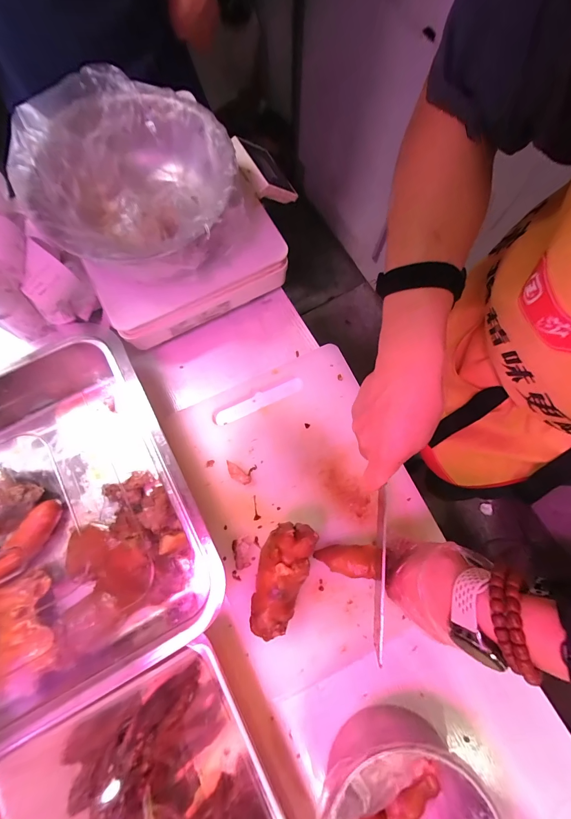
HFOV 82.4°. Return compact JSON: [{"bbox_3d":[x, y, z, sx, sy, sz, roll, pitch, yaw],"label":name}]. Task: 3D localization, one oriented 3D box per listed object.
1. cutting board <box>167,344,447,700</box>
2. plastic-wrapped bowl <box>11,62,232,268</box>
[{"bbox_3d":[0.027,0.129,0.458,0.290,0.026,0.402,-24,78,-6],"label":"cutting board"},{"bbox_3d":[-0.185,-0.271,0.406,0.239,0.105,0.231,0,76,-1],"label":"plastic-wrapped bowl"}]

